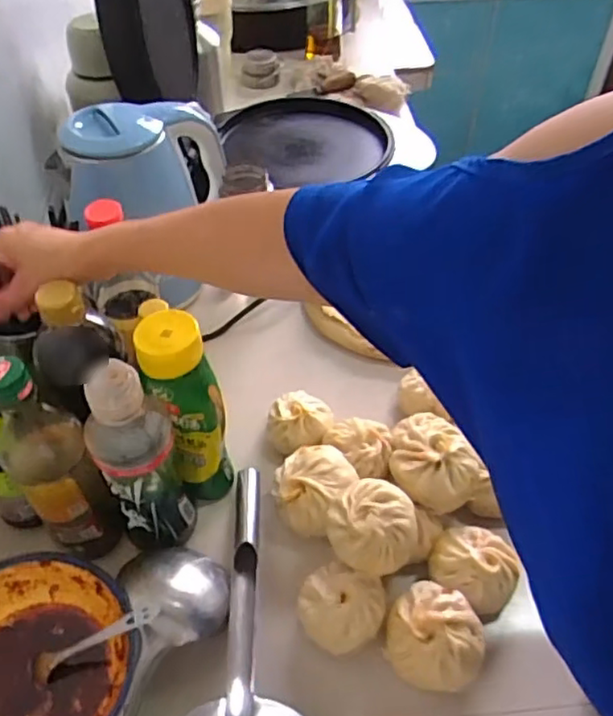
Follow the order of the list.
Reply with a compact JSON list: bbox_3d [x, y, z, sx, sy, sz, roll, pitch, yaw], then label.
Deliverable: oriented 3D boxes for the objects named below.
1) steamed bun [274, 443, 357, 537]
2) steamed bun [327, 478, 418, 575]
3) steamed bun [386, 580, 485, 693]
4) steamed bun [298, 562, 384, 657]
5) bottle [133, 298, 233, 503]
[{"bbox_3d":[0.007,0.127,0.619,0.070,0.056,0.075,0,48,0],"label":"steamed bun"},{"bbox_3d":[0.058,0.144,0.556,0.077,0.040,0.078,-1,48,-1],"label":"steamed bun"},{"bbox_3d":[0.109,0.234,0.531,0.079,0.057,0.085,7,49,6],"label":"steamed bun"},{"bbox_3d":[0.029,0.218,0.548,0.071,0.048,0.066,0,48,0],"label":"steamed bun"},{"bbox_3d":[-0.104,0.049,0.574,0.061,0.212,0.060,-2,48,-2],"label":"bottle"}]

